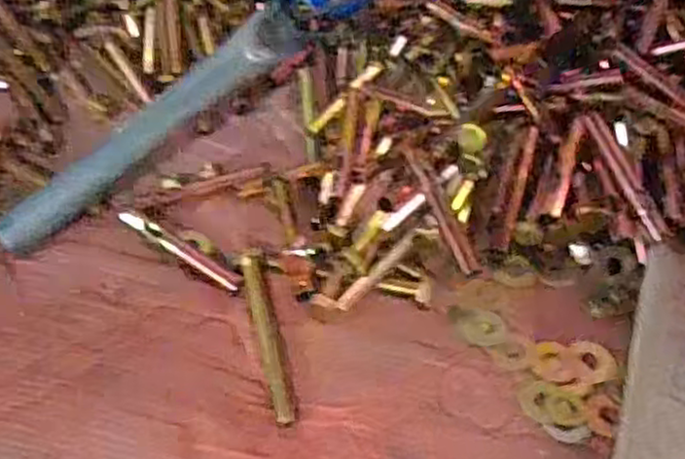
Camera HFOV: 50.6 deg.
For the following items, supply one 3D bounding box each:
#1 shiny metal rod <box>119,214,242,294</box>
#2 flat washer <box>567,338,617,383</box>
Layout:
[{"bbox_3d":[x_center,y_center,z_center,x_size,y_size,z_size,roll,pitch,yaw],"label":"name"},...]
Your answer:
[{"bbox_3d":[-0.091,0.011,0.410,0.086,0.008,0.012,27,51,24],"label":"shiny metal rod"},{"bbox_3d":[0.126,0.066,0.366,0.023,0.004,0.026,-6,45,-6],"label":"flat washer"}]

